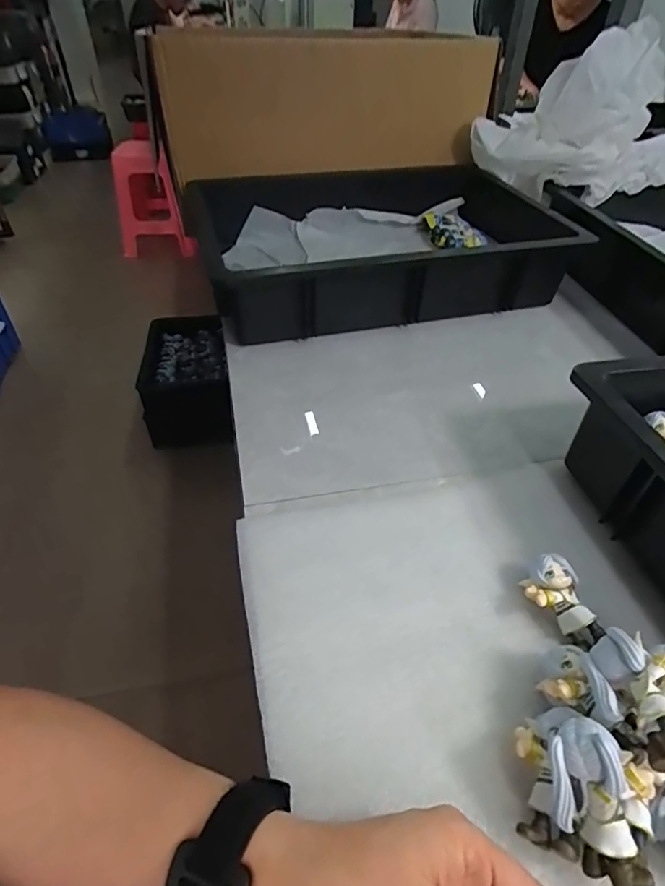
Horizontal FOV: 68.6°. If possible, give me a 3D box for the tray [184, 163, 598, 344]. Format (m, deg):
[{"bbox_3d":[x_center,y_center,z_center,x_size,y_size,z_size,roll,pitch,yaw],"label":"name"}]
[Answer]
[{"bbox_3d":[0.075,-0.270,0.657,0.487,0.095,0.311,-11,45,-14],"label":"tray"}]

